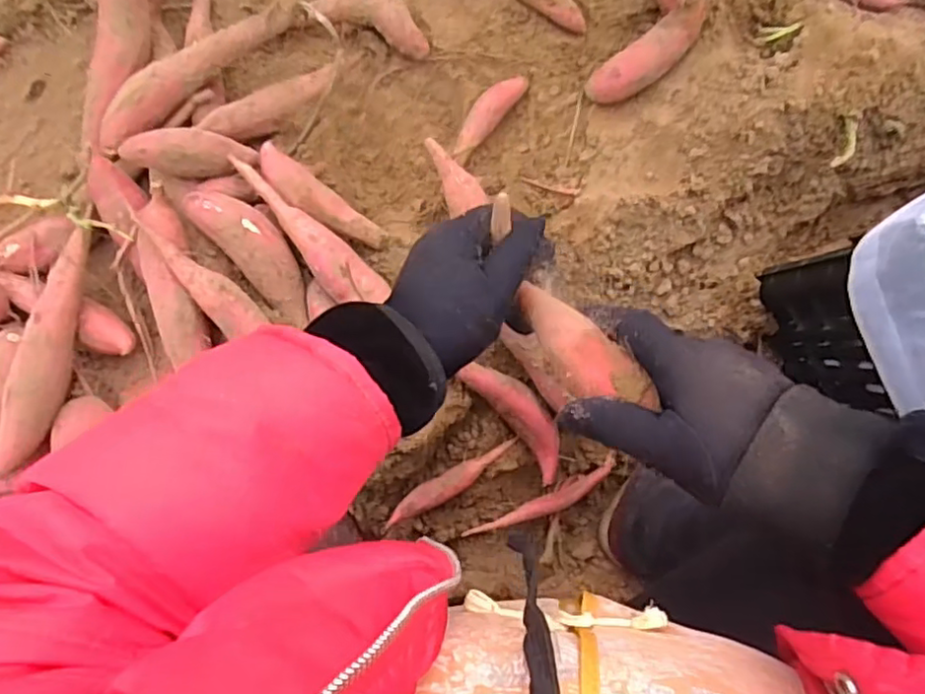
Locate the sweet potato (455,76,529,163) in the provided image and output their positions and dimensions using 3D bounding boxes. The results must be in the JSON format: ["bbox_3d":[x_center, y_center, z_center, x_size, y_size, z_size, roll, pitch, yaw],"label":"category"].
[{"bbox_3d":[0.025,-0.229,0.615,0.027,0.022,0.110,36,74,3],"label":"sweet potato"}]

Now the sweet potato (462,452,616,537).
[{"bbox_3d":[0.083,0.159,0.638,0.167,0.023,0.024,-27,87,1],"label":"sweet potato"}]

